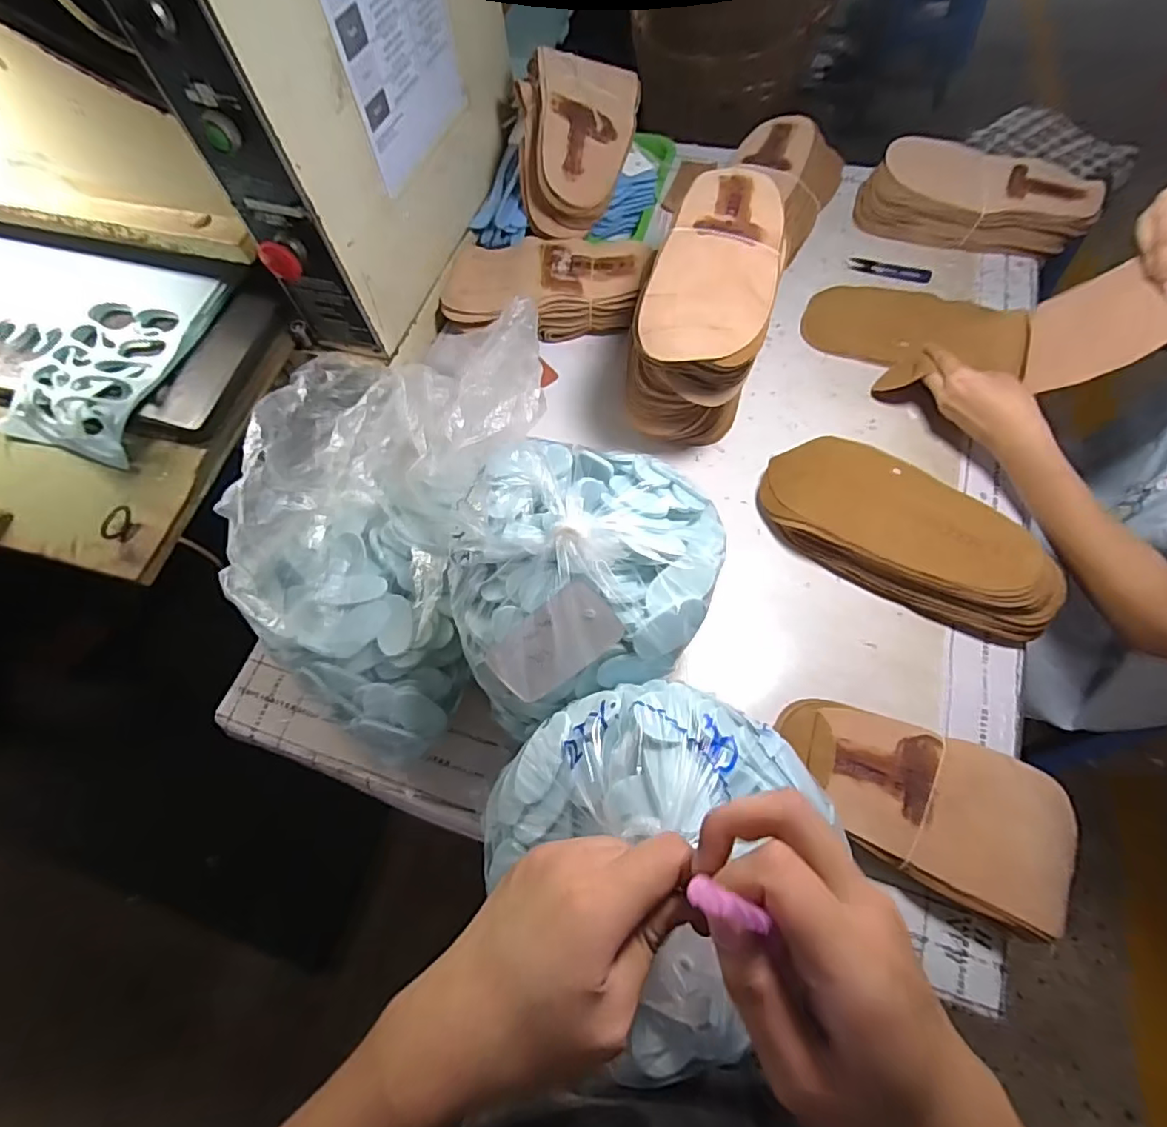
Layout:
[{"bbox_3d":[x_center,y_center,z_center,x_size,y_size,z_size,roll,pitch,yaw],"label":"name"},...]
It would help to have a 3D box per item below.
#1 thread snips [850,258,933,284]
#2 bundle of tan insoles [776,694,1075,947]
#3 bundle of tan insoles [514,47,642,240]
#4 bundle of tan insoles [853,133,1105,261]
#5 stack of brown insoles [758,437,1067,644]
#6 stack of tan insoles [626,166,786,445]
[{"bbox_3d":[0.412,-0.394,0.788,0.101,0.011,0.019,22,65,15],"label":"thread snips"},{"bbox_3d":[0.281,0.190,0.482,0.234,0.028,0.122,23,65,16],"label":"bundle of tan insoles"},{"bbox_3d":[-0.006,-0.514,0.727,0.145,0.147,0.143,0,61,3],"label":"bundle of tan insoles"},{"bbox_3d":[0.525,-0.492,0.787,0.278,0.071,0.144,27,66,17],"label":"bundle of tan insoles"},{"bbox_3d":[0.320,-0.029,0.588,0.289,0.060,0.128,39,70,22],"label":"stack of brown insoles"},{"bbox_3d":[0.141,-0.263,0.643,0.124,0.180,0.254,19,64,13],"label":"stack of tan insoles"}]

